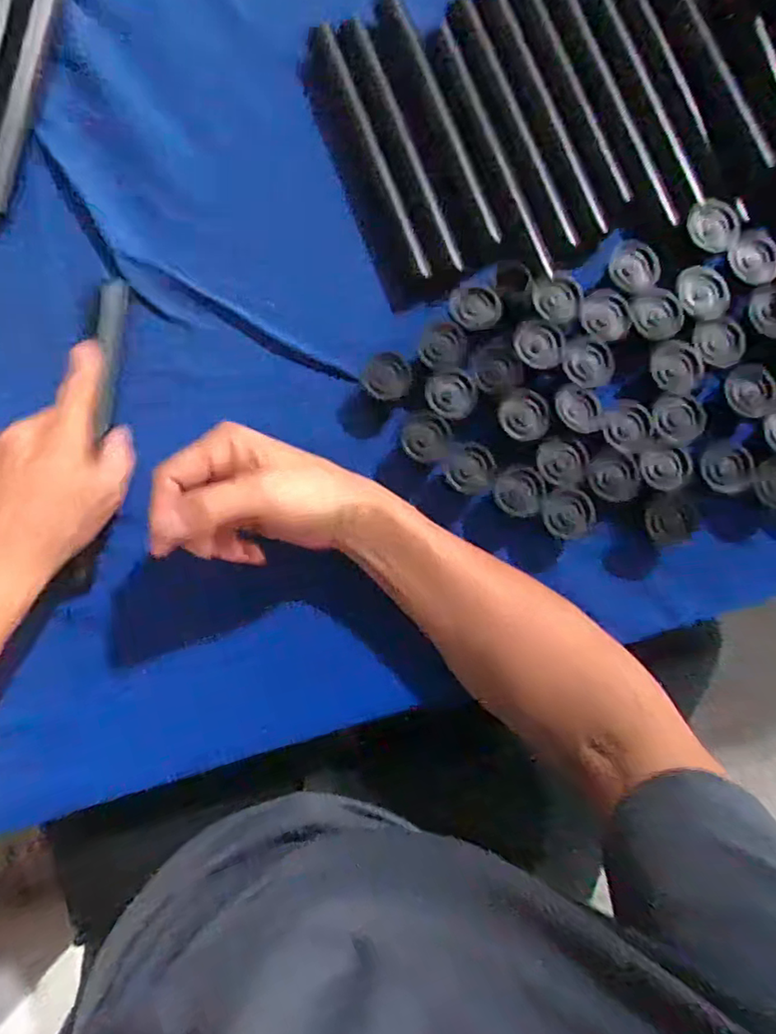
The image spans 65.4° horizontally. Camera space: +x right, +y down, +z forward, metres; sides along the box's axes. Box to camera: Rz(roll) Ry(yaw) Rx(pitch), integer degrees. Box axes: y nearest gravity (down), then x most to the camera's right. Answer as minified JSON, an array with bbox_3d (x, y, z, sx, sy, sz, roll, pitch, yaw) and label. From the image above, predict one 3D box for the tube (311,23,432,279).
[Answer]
[{"bbox_3d":[-0.012,-0.280,0.466,0.016,0.019,0.219,-22,85,-3],"label":"tube"}]

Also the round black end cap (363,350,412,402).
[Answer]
[{"bbox_3d":[0.000,-0.100,0.436,0.034,0.014,0.032,0,85,-1],"label":"round black end cap"}]

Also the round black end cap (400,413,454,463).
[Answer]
[{"bbox_3d":[0.027,-0.057,0.435,0.033,0.019,0.032,0,85,-1],"label":"round black end cap"}]

